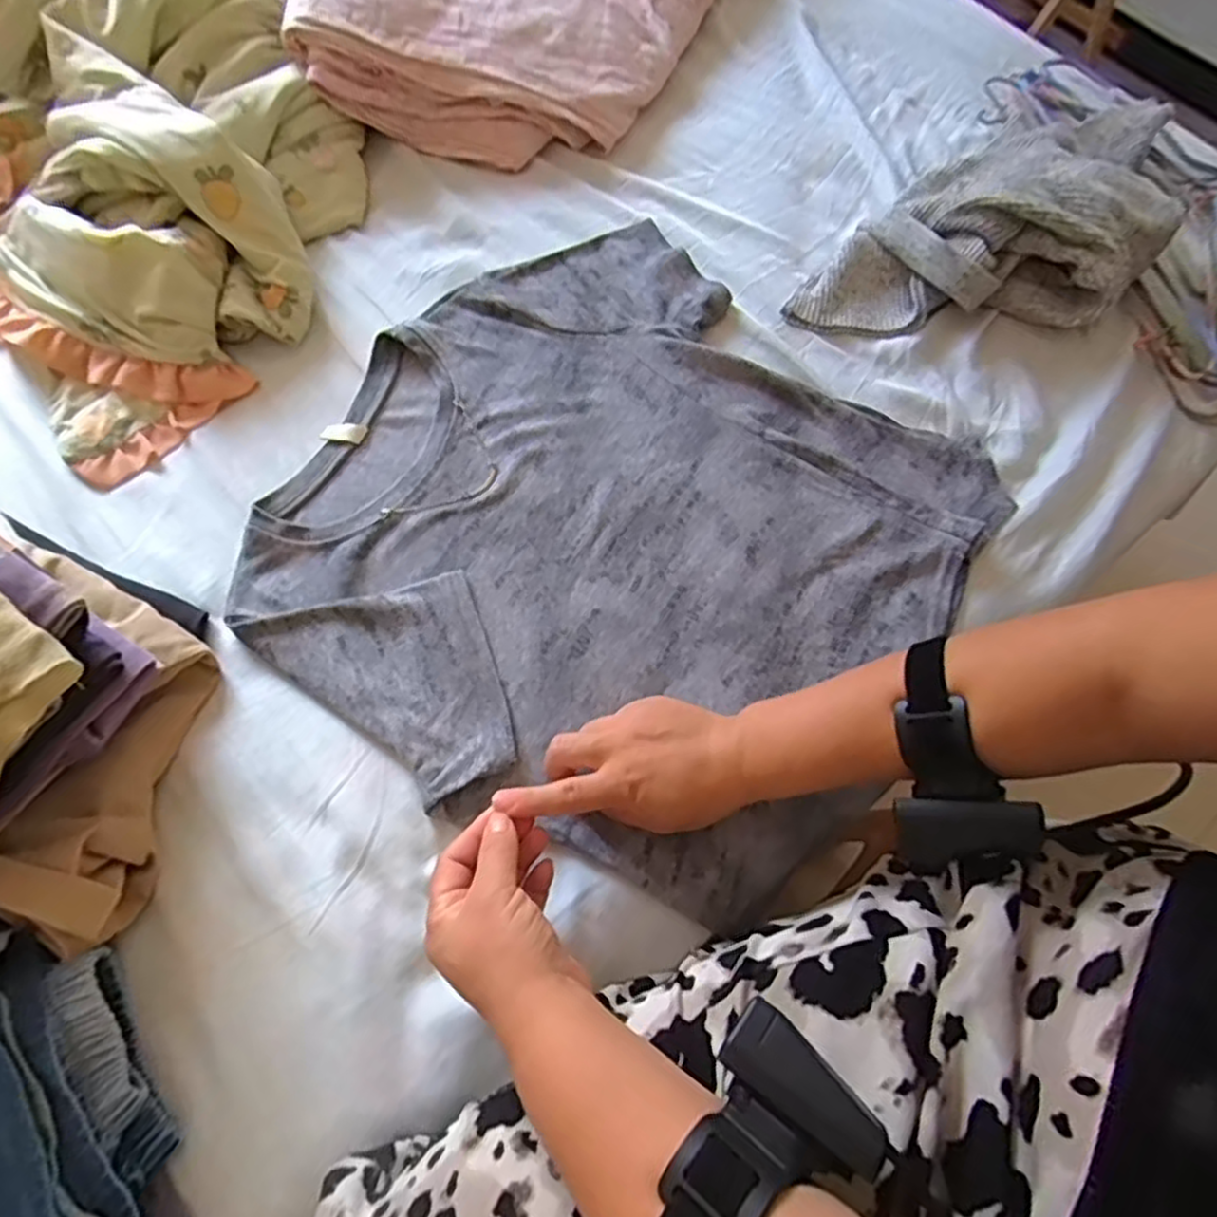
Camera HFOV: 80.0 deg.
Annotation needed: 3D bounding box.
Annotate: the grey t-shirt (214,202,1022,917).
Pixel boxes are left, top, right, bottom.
[{"bbox_3d":[0.008,-0.063,0.551,0.486,0.014,0.466,37,71,14],"label":"grey t-shirt"}]

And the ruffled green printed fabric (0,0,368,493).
[{"bbox_3d":[-0.445,-0.440,0.624,0.507,0.170,0.492,32,70,12],"label":"ruffled green printed fabric"}]

